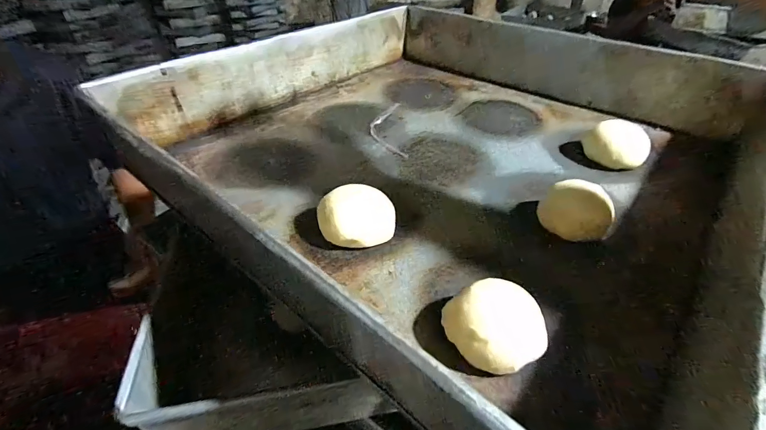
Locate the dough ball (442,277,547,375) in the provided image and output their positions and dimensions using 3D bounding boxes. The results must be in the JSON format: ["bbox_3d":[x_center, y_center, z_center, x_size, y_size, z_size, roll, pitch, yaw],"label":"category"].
[{"bbox_3d":[0.058,0.058,0.188,0.048,0.027,0.041,-11,41,-11],"label":"dough ball"}]

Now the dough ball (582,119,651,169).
[{"bbox_3d":[0.206,-0.061,0.321,0.046,0.032,0.038,29,49,32],"label":"dough ball"}]

